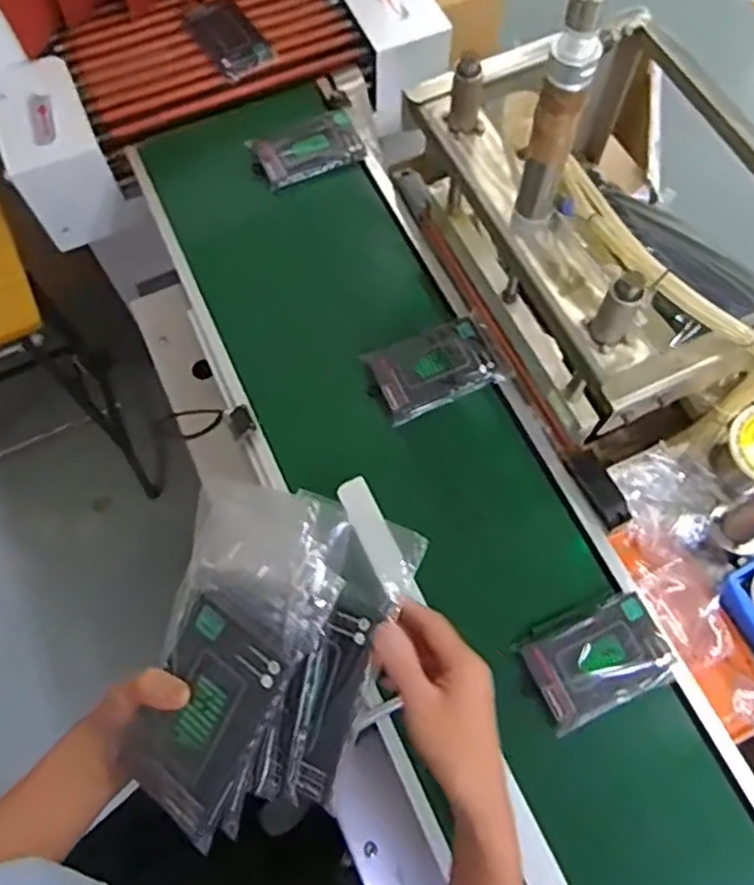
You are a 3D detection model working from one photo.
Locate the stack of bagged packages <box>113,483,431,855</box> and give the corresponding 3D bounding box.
[{"bbox_3d":[-0.074,0.151,0.456,0.129,0.079,0.220,15,91,21],"label":"stack of bagged packages"}]

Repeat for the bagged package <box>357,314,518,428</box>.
[{"bbox_3d":[0.070,-0.091,0.810,0.146,0.027,0.097,-21,70,-7],"label":"bagged package"}]

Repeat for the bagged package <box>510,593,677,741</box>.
[{"bbox_3d":[0.219,0.212,0.681,0.141,0.020,0.096,-23,70,-7],"label":"bagged package"}]

